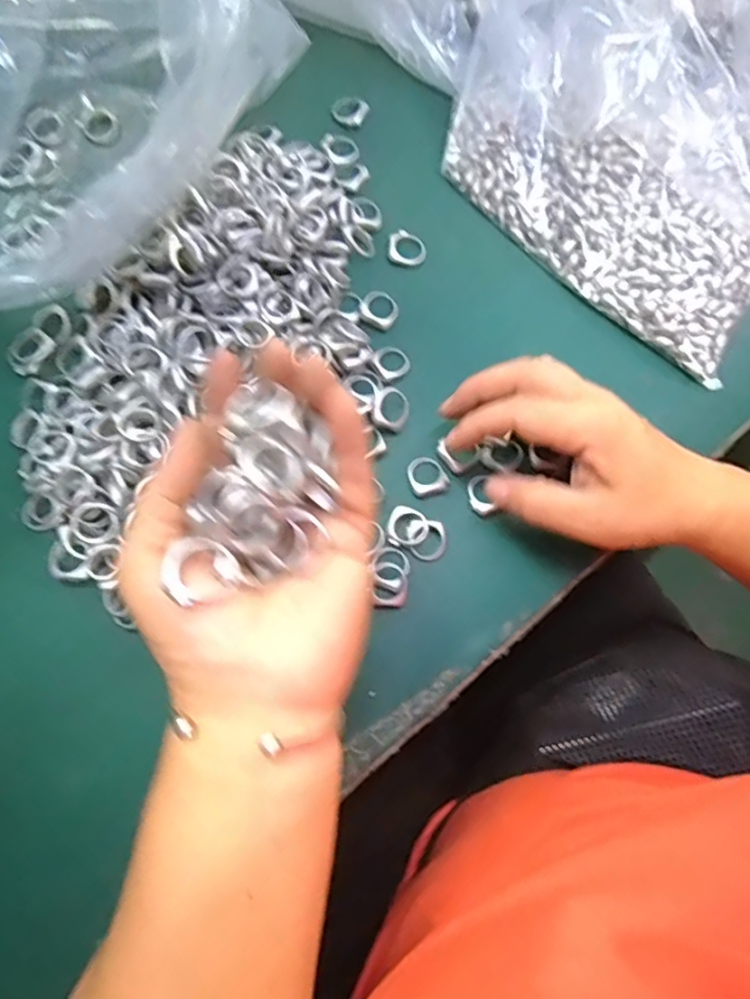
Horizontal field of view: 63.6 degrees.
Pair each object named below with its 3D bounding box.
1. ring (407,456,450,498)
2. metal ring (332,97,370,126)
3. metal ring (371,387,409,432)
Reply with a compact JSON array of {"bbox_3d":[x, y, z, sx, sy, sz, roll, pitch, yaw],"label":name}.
[{"bbox_3d":[0.029,-0.013,0.338,0.021,0.004,0.023,-17,75,-6],"label":"ring"},{"bbox_3d":[-0.018,-0.271,0.418,0.025,0.004,0.025,0,74,-1],"label":"metal ring"},{"bbox_3d":[0.009,-0.052,0.344,0.021,0.005,0.024,22,70,-16],"label":"metal ring"}]

